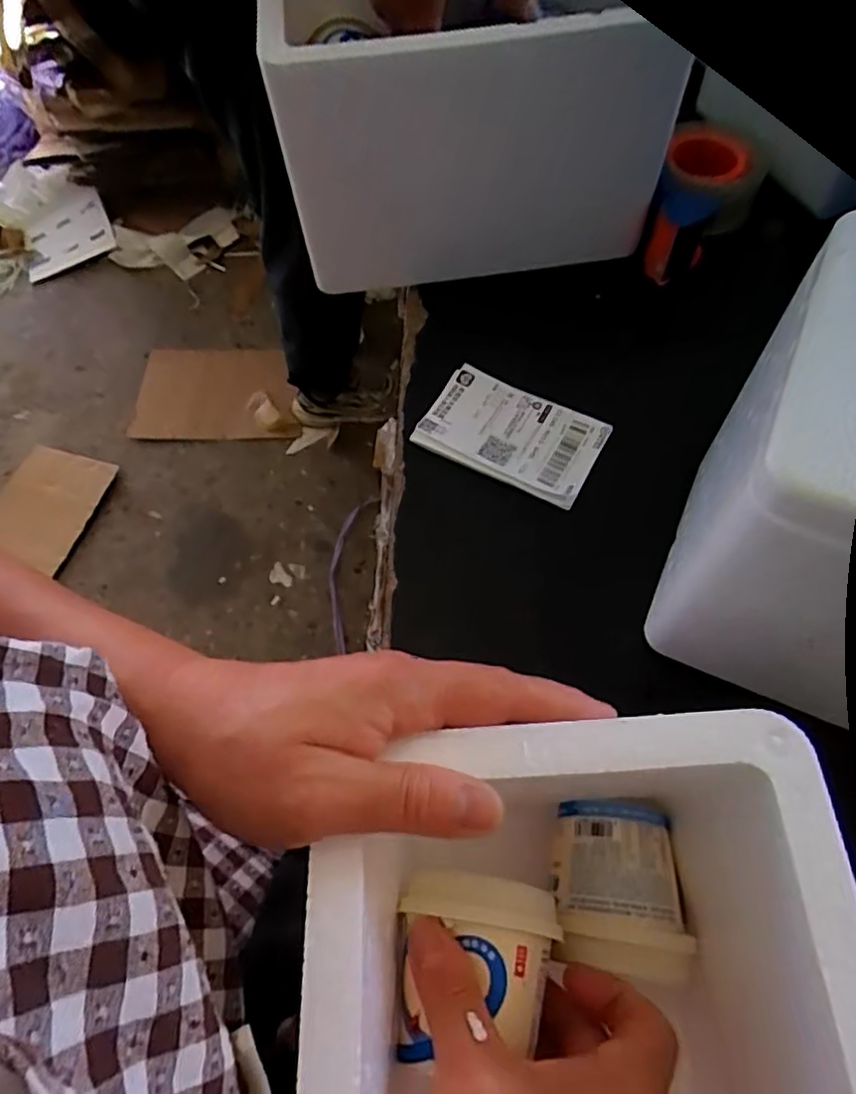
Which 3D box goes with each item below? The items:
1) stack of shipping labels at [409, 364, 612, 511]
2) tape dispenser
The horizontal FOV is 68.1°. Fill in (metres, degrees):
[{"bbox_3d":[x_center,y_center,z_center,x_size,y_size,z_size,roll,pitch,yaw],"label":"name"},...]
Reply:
[{"bbox_3d":[0.063,-0.085,0.485,0.131,0.015,0.082,27,65,14],"label":"stack of shipping labels"},{"bbox_3d":[0.232,-0.293,0.541,0.077,0.069,0.151,23,64,13],"label":"tape dispenser"}]

